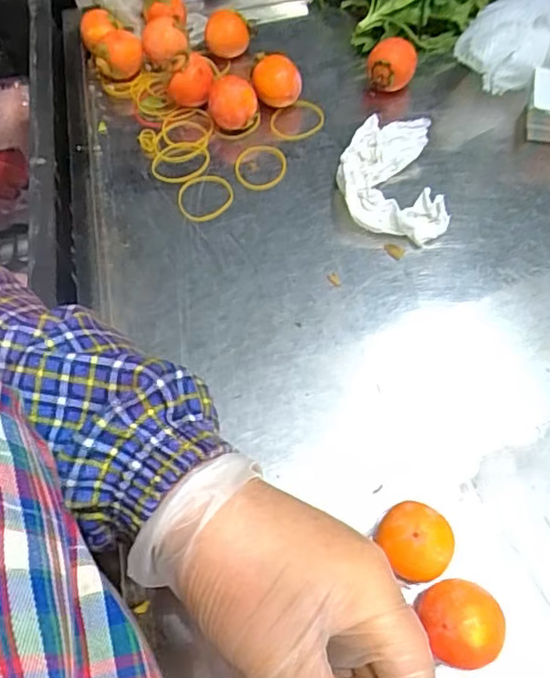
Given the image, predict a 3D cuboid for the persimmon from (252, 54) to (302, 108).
[{"bbox_3d":[0.002,-0.229,0.530,0.042,0.039,0.042,2,61,2],"label":"persimmon"}]

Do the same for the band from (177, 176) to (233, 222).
[{"bbox_3d":[-0.058,-0.119,0.491,0.045,0.004,0.048,0,61,1],"label":"band"}]

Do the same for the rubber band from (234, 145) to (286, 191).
[{"bbox_3d":[-0.013,-0.150,0.508,0.049,0.004,0.047,-5,62,10],"label":"rubber band"}]

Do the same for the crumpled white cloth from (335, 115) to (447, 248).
[{"bbox_3d":[0.092,-0.129,0.474,0.078,0.030,0.109,-6,61,-2],"label":"crumpled white cloth"}]

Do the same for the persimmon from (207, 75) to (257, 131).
[{"bbox_3d":[-0.037,-0.202,0.513,0.041,0.042,0.041,-6,61,-2],"label":"persimmon"}]

